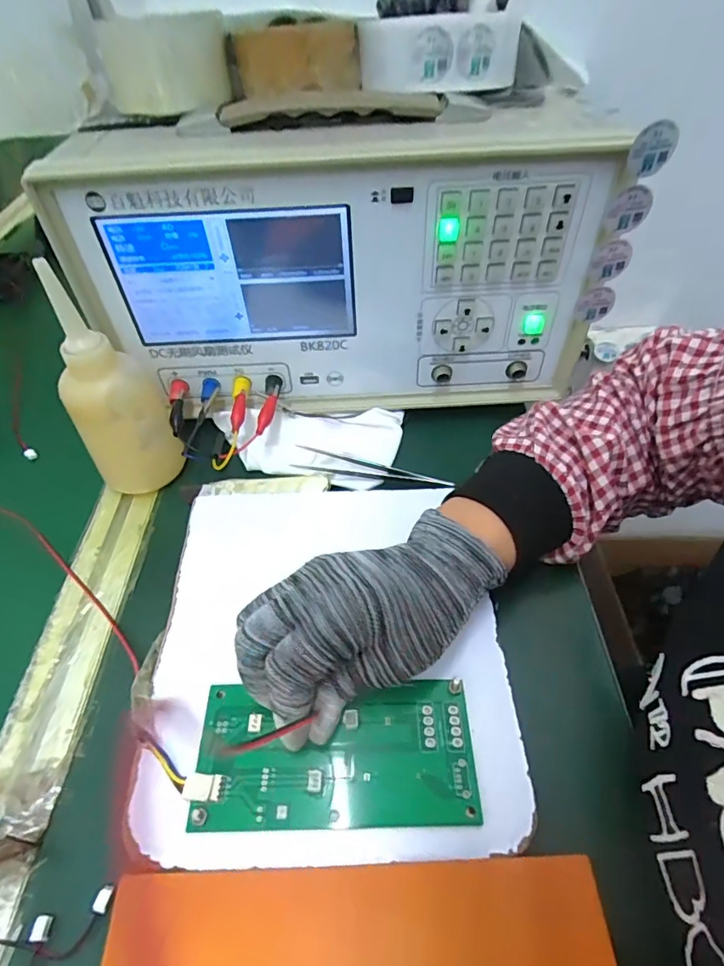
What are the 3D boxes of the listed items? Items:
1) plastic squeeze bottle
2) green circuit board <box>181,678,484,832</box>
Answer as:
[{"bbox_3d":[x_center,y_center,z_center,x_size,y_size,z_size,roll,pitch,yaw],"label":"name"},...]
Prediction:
[{"bbox_3d":[-0.174,-0.063,0.343,0.063,0.147,0.070,-25,54,-15],"label":"plastic squeeze bottle"},{"bbox_3d":[-0.013,0.132,0.245,0.134,0.007,0.064,-3,51,-2],"label":"green circuit board"}]

